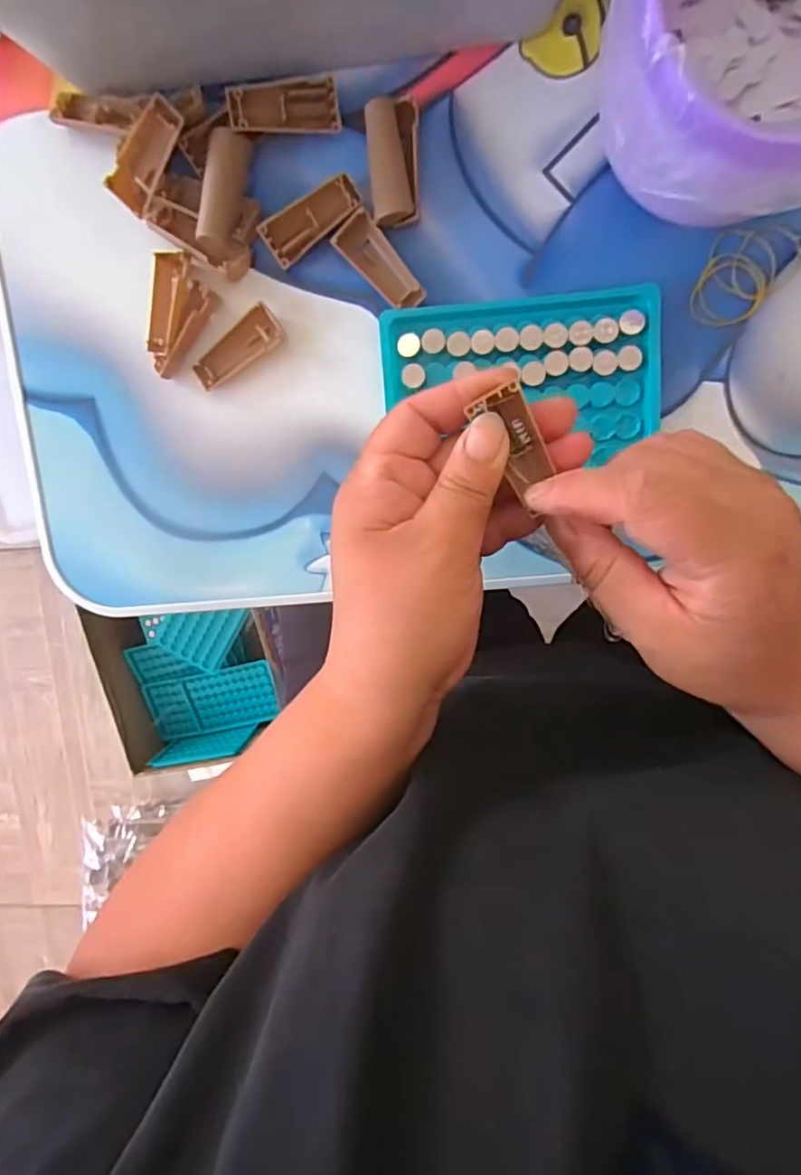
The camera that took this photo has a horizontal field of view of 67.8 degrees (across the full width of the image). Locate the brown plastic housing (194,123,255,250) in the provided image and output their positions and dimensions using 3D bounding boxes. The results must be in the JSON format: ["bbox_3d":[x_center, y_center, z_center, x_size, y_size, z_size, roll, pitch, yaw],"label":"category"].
[{"bbox_3d":[-0.083,-0.187,0.282,0.018,0.011,0.050,13,101,3],"label":"brown plastic housing"}]

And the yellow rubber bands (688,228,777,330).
[{"bbox_3d":[0.157,-0.144,0.280,0.033,0.004,0.043,22,101,1],"label":"yellow rubber bands"}]

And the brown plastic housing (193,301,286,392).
[{"bbox_3d":[-0.081,-0.119,0.302,0.049,0.006,0.020,-43,94,11],"label":"brown plastic housing"}]

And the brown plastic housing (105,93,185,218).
[{"bbox_3d":[-0.120,-0.203,0.279,0.048,0.010,0.023,-38,96,32],"label":"brown plastic housing"}]

